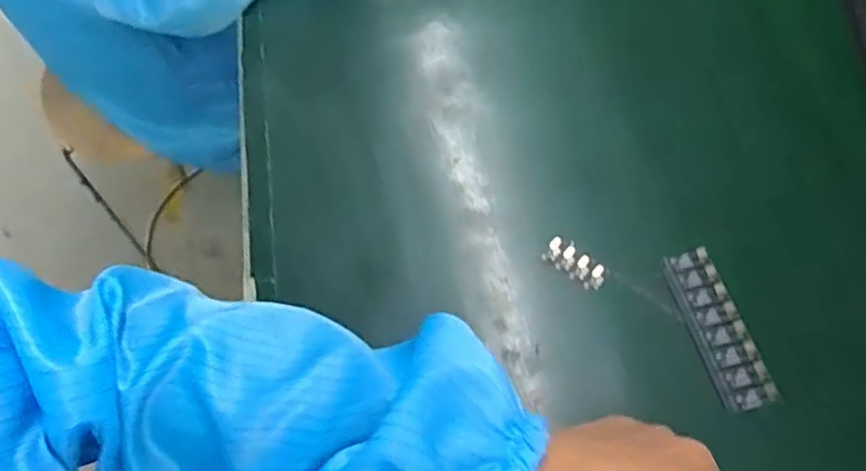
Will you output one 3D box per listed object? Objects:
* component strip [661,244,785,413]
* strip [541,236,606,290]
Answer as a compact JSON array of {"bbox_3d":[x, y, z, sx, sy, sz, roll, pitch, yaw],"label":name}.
[{"bbox_3d":[0.158,0.050,0.370,0.029,0.007,0.093,-11,60,-5],"label":"component strip"},{"bbox_3d":[0.085,0.016,0.396,0.039,0.004,0.019,35,67,20],"label":"strip"}]

